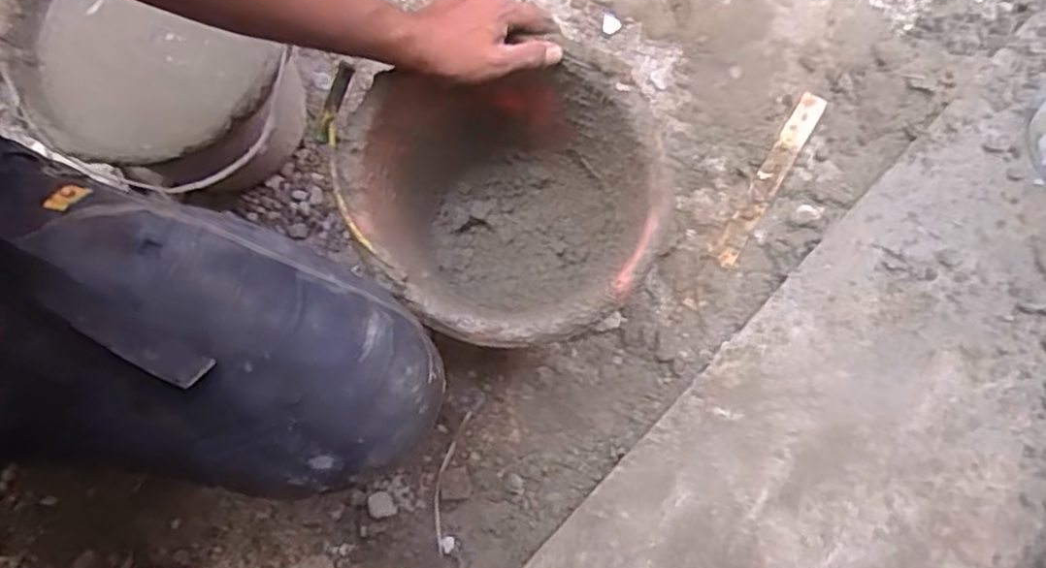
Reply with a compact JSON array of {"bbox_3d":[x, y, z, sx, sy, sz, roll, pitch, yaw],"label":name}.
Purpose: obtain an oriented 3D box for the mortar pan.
[{"bbox_3d":[-0.017,-0.064,0.643,0.281,0.198,0.257,-1,70,2],"label":"mortar pan"}]

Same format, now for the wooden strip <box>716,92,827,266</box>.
[{"bbox_3d":[0.286,-0.123,0.764,0.029,0.007,0.234,31,81,9],"label":"wooden strip"}]

